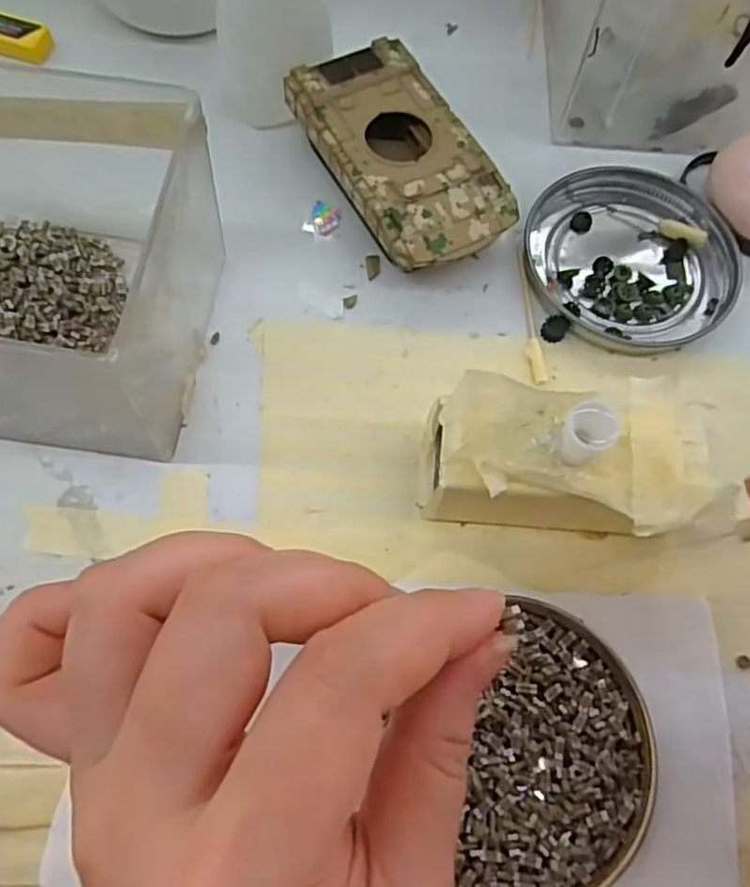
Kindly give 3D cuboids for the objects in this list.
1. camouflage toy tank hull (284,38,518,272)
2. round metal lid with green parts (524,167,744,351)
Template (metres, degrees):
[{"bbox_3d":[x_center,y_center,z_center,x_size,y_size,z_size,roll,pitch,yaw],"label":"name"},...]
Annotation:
[{"bbox_3d":[0.008,-0.103,0.268,0.054,0.027,0.094,-27,71,-13],"label":"camouflage toy tank hull"},{"bbox_3d":[0.096,-0.072,0.269,0.077,0.009,0.077,1,67,-2],"label":"round metal lid with green parts"}]

